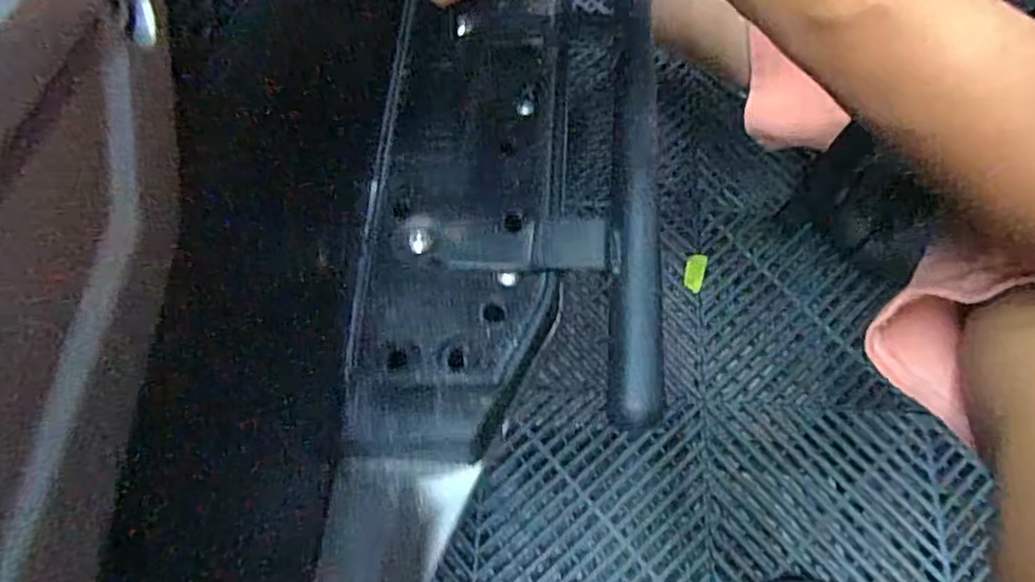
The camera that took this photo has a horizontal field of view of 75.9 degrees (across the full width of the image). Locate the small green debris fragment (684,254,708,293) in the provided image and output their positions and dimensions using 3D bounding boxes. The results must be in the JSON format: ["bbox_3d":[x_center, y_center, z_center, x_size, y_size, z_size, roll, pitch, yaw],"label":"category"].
[{"bbox_3d":[0.176,-0.019,0.658,0.019,0.004,0.039,16,71,6],"label":"small green debris fragment"}]

